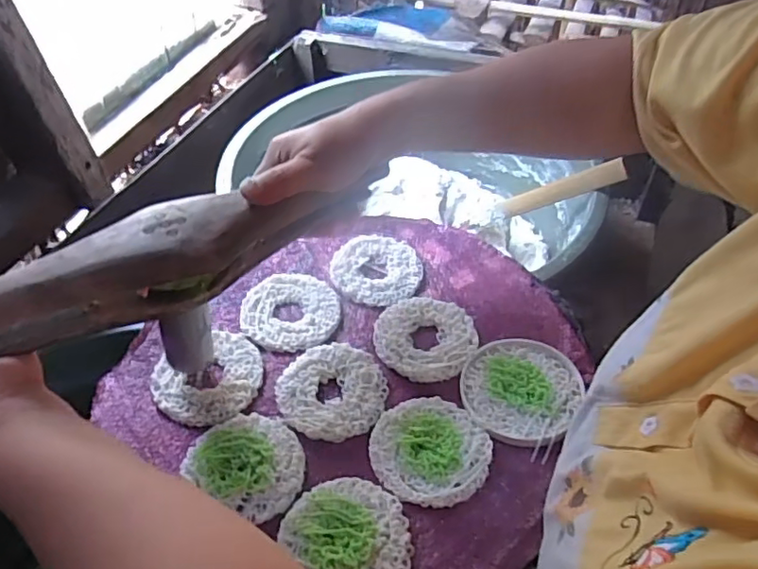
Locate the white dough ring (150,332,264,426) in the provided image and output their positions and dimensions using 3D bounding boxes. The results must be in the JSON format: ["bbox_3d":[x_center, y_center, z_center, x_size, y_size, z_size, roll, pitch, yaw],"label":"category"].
[{"bbox_3d":[-0.129,0.070,0.444,0.078,0.011,0.071,-1,48,1],"label":"white dough ring"}]

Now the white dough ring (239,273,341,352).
[{"bbox_3d":[-0.074,0.021,0.490,0.081,0.011,0.073,2,48,4],"label":"white dough ring"}]

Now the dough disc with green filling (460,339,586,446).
[{"bbox_3d":[0.105,0.076,0.433,0.083,0.005,0.086,-1,48,1],"label":"dough disc with green filling"}]

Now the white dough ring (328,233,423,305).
[{"bbox_3d":[-0.002,-0.014,0.519,0.076,0.012,0.071,-1,48,1],"label":"white dough ring"}]

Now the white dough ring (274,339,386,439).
[{"bbox_3d":[-0.036,0.076,0.439,0.076,0.007,0.078,-1,48,1],"label":"white dough ring"}]

